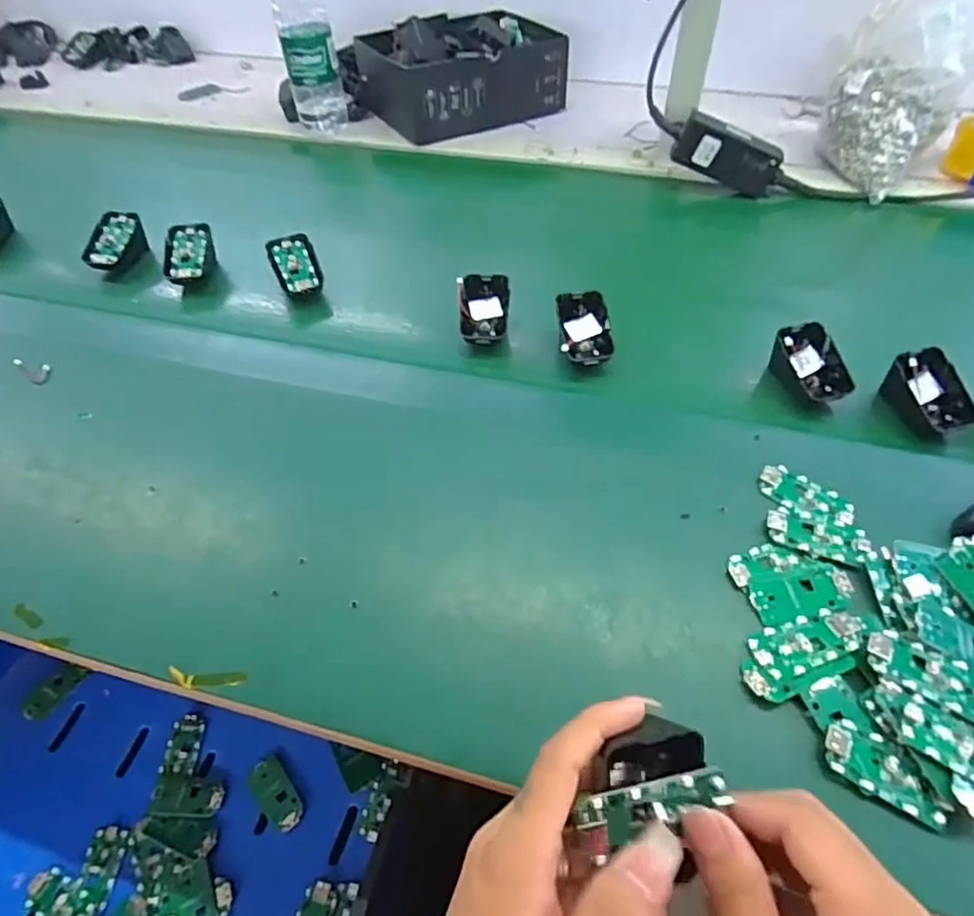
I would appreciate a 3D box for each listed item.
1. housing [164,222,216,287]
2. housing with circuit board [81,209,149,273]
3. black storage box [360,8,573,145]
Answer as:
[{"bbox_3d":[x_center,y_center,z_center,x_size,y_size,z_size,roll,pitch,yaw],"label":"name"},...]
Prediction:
[{"bbox_3d":[-0.307,-0.208,0.629,0.044,0.024,0.073,0,64,-8],"label":"housing"},{"bbox_3d":[-0.398,-0.226,0.652,0.043,0.045,0.072,19,56,18],"label":"housing with circuit board"},{"bbox_3d":[-0.030,-0.540,0.849,0.258,0.089,0.182,-25,55,-17],"label":"black storage box"}]

